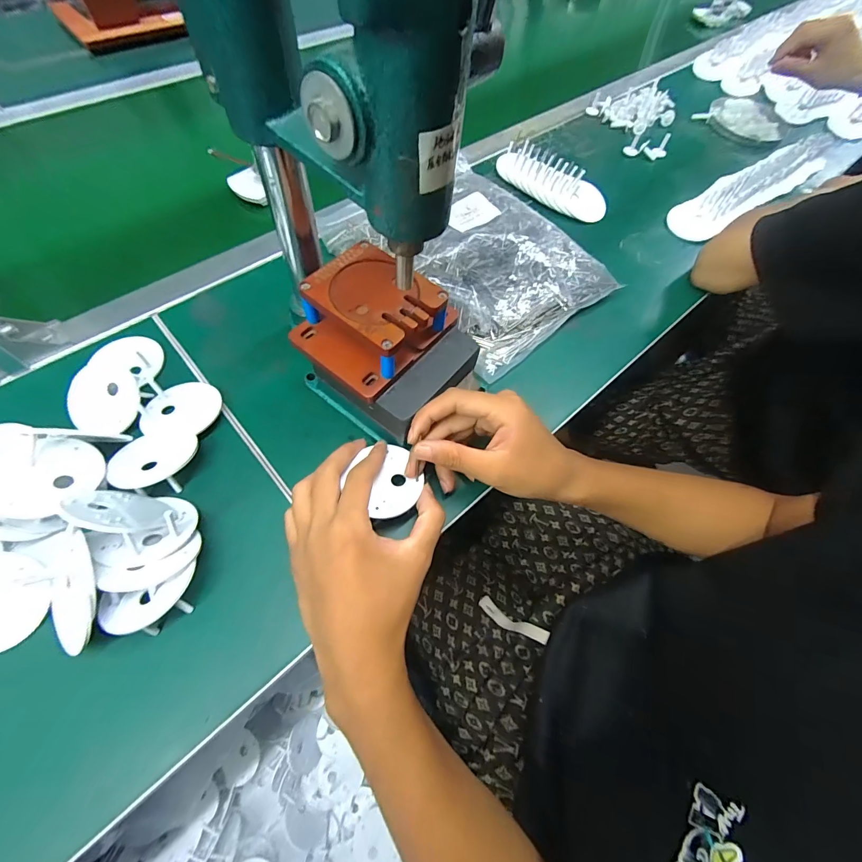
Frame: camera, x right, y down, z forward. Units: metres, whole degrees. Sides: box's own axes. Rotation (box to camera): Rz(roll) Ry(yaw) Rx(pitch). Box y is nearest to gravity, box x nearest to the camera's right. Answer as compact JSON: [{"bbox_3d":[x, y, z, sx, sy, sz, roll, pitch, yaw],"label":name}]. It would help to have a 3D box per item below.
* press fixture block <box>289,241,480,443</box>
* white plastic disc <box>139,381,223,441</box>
[{"bbox_3d":[-0.032,-0.074,0.306,0.118,0.083,0.113,34,66,13],"label":"press fixture block"},{"bbox_3d":[-0.211,-0.018,0.330,0.055,0.004,0.060,2,56,-4],"label":"white plastic disc"}]

